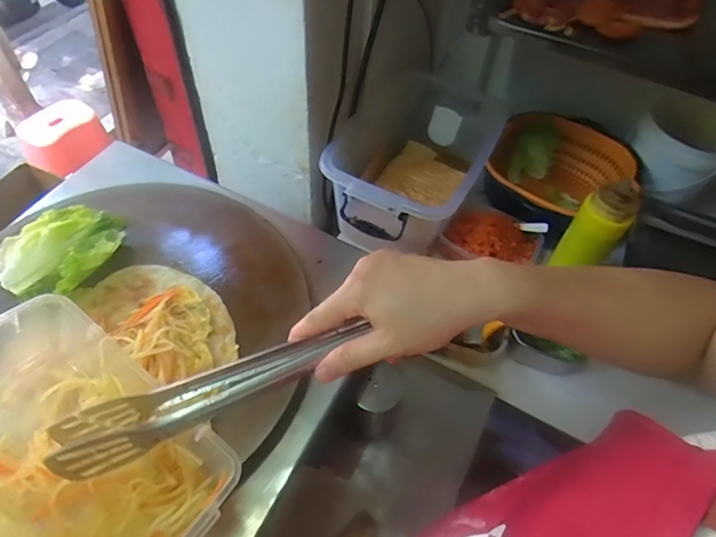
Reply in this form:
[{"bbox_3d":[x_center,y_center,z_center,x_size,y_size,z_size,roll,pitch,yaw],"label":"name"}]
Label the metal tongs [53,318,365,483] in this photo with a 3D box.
[{"bbox_3d":[-0.099,0.085,0.344,0.214,0.038,0.037,-22,58,-8],"label":"metal tongs"}]

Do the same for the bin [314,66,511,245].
[{"bbox_3d":[0.095,-0.171,0.833,0.226,0.147,0.330,30,58,17],"label":"bin"}]

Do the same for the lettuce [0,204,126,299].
[{"bbox_3d":[-0.320,-0.025,0.531,0.107,0.036,0.126,25,57,14],"label":"lettuce"}]

